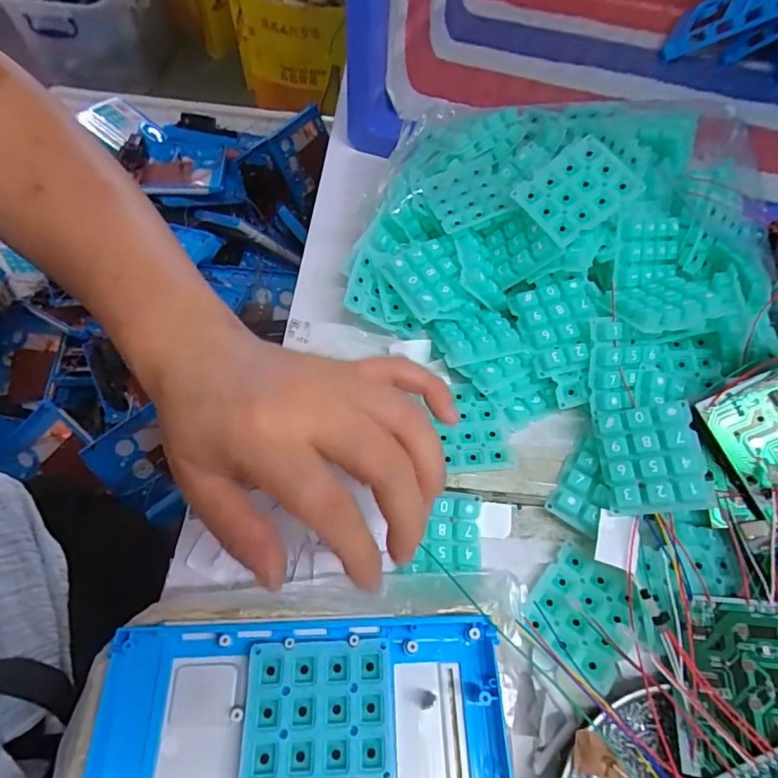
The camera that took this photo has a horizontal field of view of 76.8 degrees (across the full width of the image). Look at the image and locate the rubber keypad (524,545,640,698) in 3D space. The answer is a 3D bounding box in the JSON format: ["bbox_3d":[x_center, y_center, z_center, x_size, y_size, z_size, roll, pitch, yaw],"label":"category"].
[{"bbox_3d":[0.101,0.115,0.255,0.050,0.006,0.058,32,57,30],"label":"rubber keypad"}]

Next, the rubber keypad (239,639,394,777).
[{"bbox_3d":[-0.029,0.135,0.207,0.059,0.013,0.050,0,59,-4],"label":"rubber keypad"}]

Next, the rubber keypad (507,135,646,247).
[{"bbox_3d":[0.114,-0.121,0.297,0.061,0.006,0.050,-36,71,4],"label":"rubber keypad"}]

